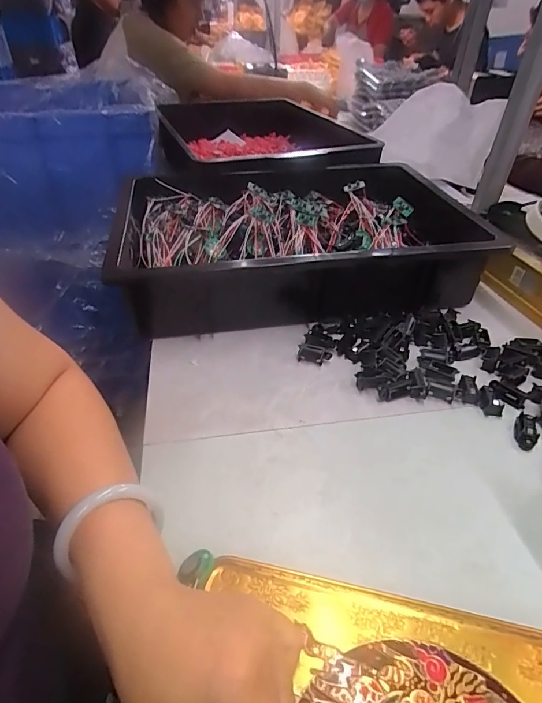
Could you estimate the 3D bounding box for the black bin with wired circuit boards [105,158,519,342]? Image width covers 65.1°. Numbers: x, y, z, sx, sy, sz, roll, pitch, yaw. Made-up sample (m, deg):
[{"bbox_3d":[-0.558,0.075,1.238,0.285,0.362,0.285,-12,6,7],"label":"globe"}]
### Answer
[{"bbox_3d":[0.037,-0.157,0.591,0.444,0.096,0.319,-5,40,-6],"label":"black bin with wired circuit boards"}]

